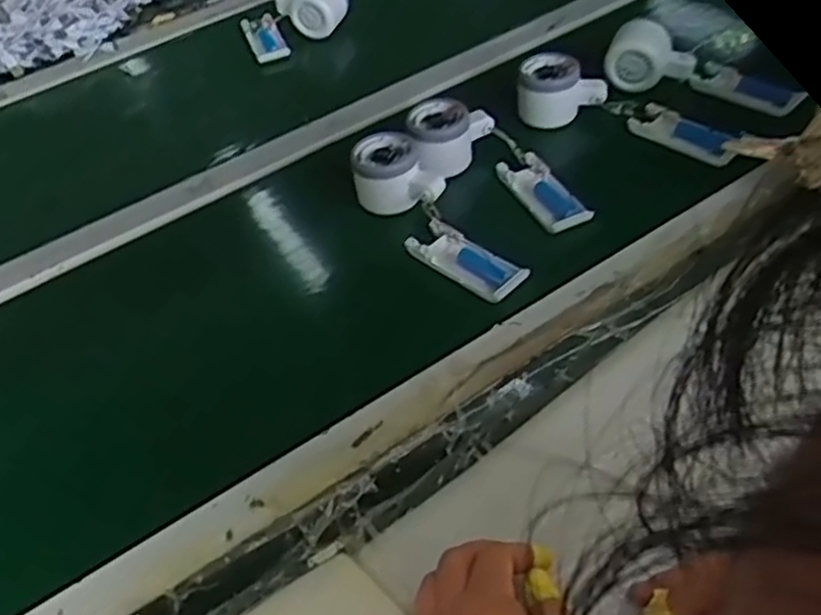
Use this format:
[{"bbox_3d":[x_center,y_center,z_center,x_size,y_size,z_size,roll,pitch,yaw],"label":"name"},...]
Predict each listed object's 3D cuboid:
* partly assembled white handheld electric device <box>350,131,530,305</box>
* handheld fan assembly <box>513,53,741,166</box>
[{"bbox_3d":[0.017,-0.082,0.659,0.061,0.054,0.201,-29,50,-19],"label":"partly assembled white handheld electric device"},{"bbox_3d":[0.210,-0.191,0.777,0.214,0.056,0.068,23,53,8],"label":"handheld fan assembly"}]

